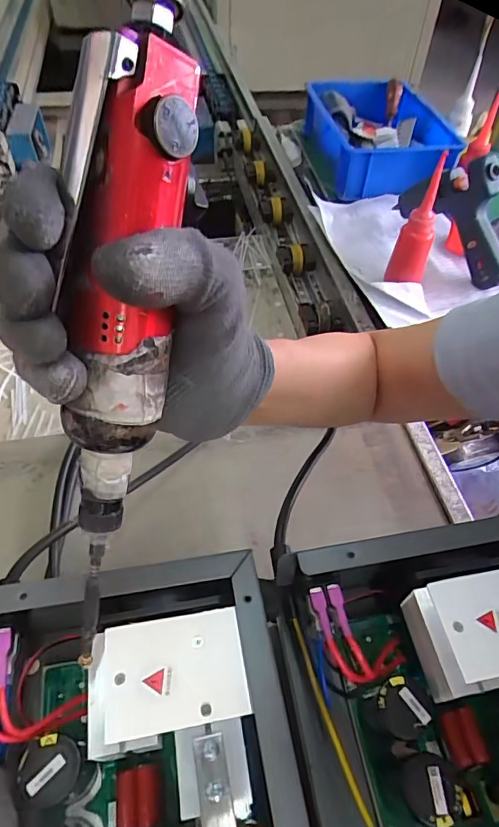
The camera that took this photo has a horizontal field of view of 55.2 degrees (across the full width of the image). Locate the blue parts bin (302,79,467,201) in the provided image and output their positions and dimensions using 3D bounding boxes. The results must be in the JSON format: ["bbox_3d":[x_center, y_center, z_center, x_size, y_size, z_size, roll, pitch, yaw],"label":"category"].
[{"bbox_3d":[0.214,-0.485,0.833,0.188,0.088,0.309,-7,52,-7],"label":"blue parts bin"}]

